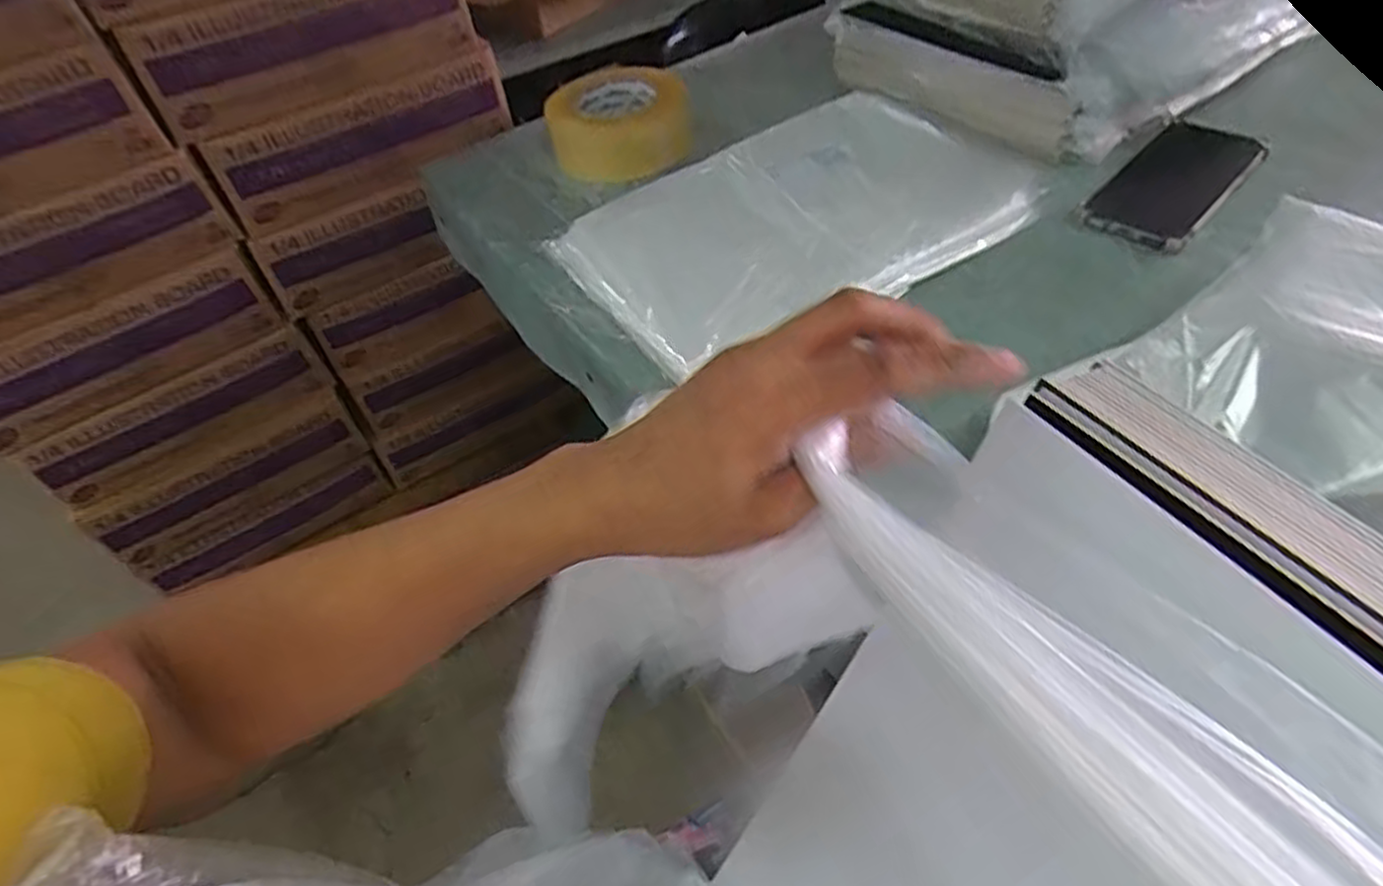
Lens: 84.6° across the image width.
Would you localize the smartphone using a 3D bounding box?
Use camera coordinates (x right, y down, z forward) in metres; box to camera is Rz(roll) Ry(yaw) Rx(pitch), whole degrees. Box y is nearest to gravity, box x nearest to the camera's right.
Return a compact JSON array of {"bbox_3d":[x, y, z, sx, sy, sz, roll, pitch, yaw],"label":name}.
[{"bbox_3d":[0.390,-0.210,0.612,0.185,0.011,0.080,-40,56,-23],"label":"smartphone"}]

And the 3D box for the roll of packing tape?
[{"bbox_3d":[-0.073,-0.319,0.760,0.137,0.065,0.108,-13,49,-3],"label":"roll of packing tape"}]

